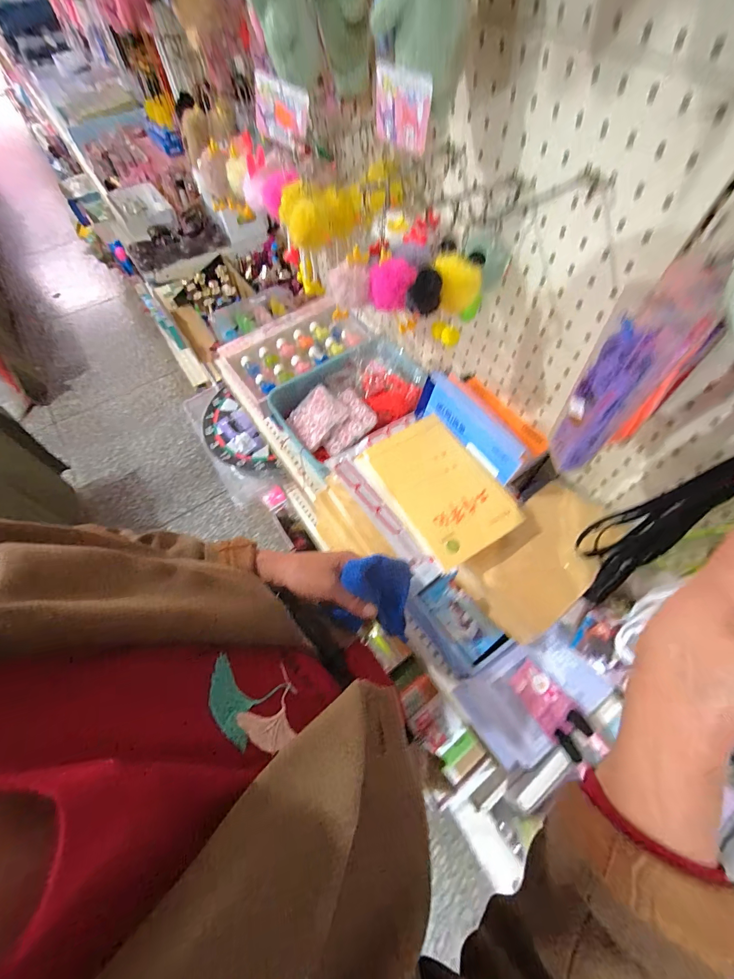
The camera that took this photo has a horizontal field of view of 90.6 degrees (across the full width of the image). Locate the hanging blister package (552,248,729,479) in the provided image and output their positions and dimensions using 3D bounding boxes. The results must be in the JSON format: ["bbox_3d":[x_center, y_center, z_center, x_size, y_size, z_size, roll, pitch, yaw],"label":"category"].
[{"bbox_3d":[0.187,-0.070,0.273,0.061,0.150,0.036,-21,63,-9],"label":"hanging blister package"}]

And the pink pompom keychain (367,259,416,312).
[{"bbox_3d":[0.030,-0.241,0.430,0.051,0.043,0.038,10,62,7],"label":"pink pompom keychain"}]

